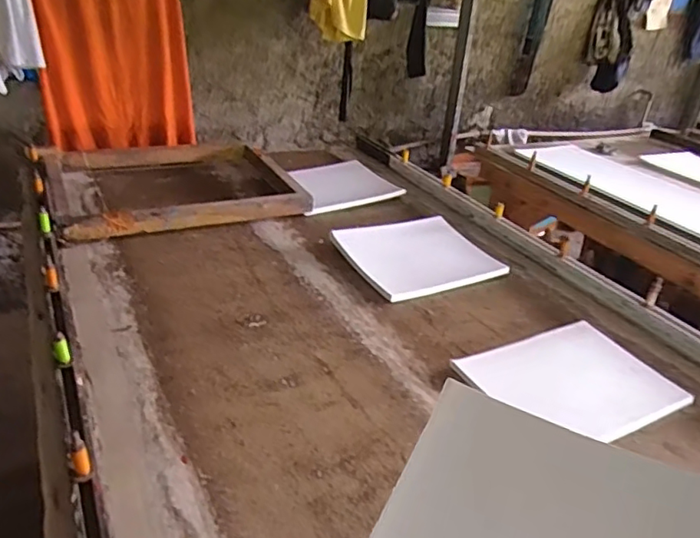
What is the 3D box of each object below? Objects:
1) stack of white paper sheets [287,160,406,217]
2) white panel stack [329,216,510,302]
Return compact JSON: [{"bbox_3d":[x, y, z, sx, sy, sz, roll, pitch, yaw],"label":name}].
[{"bbox_3d":[-0.032,-0.208,1.387,0.255,0.028,0.218,-14,35,-31],"label":"stack of white paper sheets"},{"bbox_3d":[0.123,-0.031,1.092,0.260,0.025,0.247,-12,34,-28],"label":"white panel stack"}]

